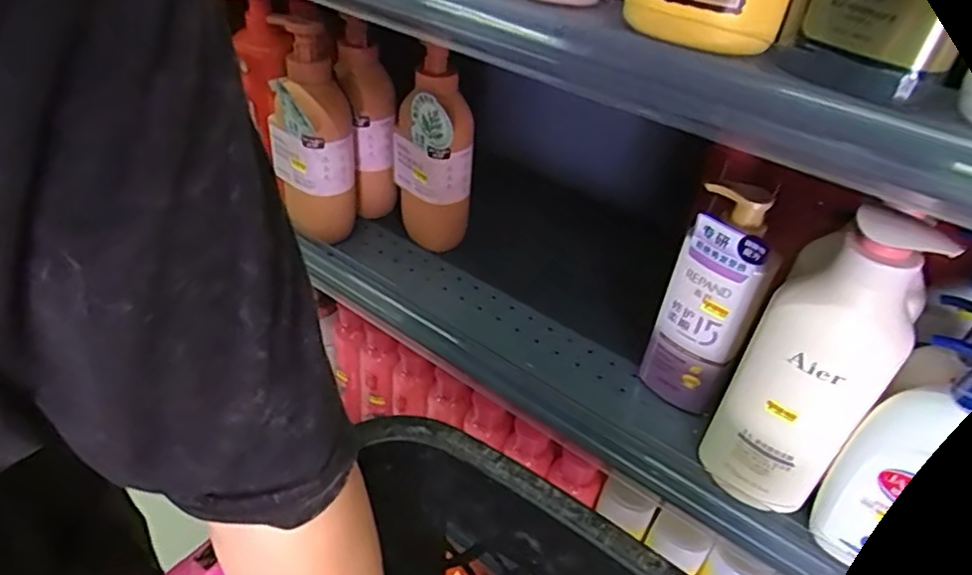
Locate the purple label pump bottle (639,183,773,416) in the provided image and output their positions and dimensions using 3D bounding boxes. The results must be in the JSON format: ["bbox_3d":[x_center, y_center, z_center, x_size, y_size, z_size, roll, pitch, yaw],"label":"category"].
[{"bbox_3d":[0.189,0.020,0.544,0.069,0.228,0.049,24,47,18],"label":"purple label pump bottle"}]

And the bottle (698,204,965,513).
[{"bbox_3d":[0.232,0.061,0.448,0.090,0.246,0.056,31,49,24],"label":"bottle"}]

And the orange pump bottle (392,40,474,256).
[{"bbox_3d":[-0.060,-0.134,0.701,0.083,0.209,0.071,-5,45,-11],"label":"orange pump bottle"}]

